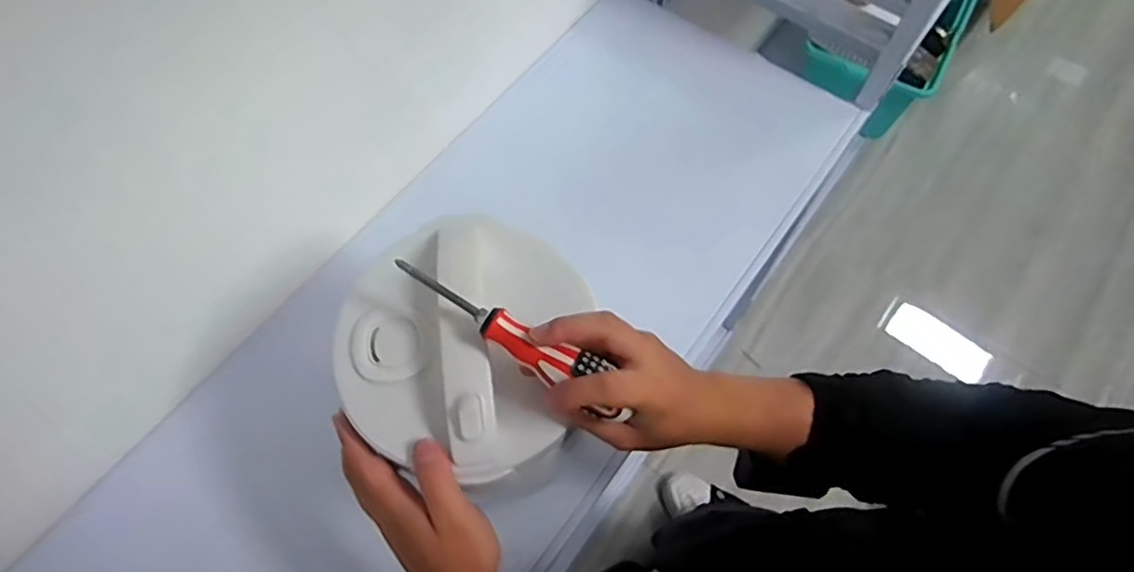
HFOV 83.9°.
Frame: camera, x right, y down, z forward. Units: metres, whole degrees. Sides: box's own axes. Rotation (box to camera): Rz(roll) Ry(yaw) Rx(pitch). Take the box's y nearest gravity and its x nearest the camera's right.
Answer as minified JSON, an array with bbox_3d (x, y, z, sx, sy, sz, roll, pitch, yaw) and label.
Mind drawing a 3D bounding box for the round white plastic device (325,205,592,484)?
[{"bbox_3d":[-0.071,0.035,0.456,0.189,0.045,0.189,-40,70,-16],"label":"round white plastic device"}]

